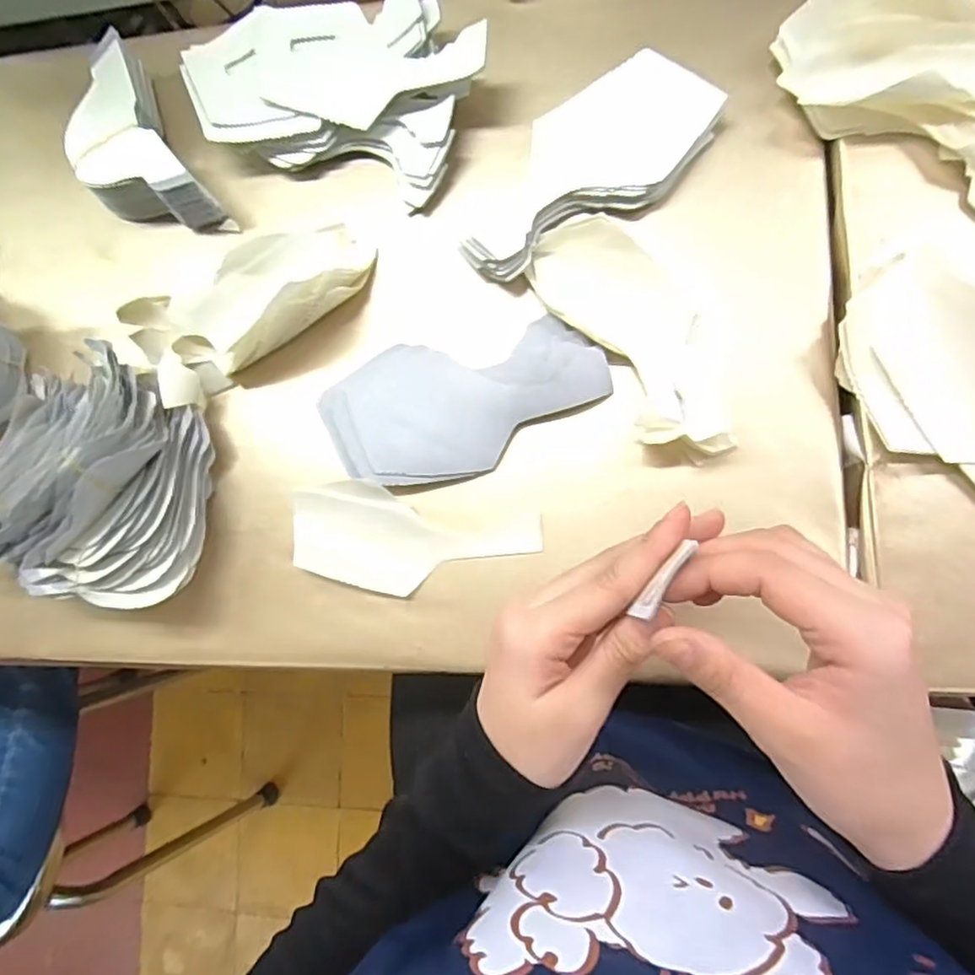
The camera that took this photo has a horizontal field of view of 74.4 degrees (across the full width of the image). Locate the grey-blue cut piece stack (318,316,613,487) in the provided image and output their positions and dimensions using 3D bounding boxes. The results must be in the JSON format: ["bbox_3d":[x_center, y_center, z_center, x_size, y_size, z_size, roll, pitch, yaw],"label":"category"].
[{"bbox_3d":[-0.018,-0.059,0.446,0.198,0.013,0.096,-11,87,9],"label":"grey-blue cut piece stack"}]

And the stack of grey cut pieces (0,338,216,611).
[{"bbox_3d":[-0.298,-0.011,0.477,0.175,0.084,0.188,12,87,13],"label":"stack of grey cut pieces"}]

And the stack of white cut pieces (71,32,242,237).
[{"bbox_3d":[-0.286,-0.267,0.518,0.084,0.056,0.157,-30,79,7],"label":"stack of white cut pieces"}]

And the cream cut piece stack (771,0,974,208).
[{"bbox_3d":[0.283,-0.257,0.401,0.204,0.042,0.098,35,92,13],"label":"cream cut piece stack"}]

